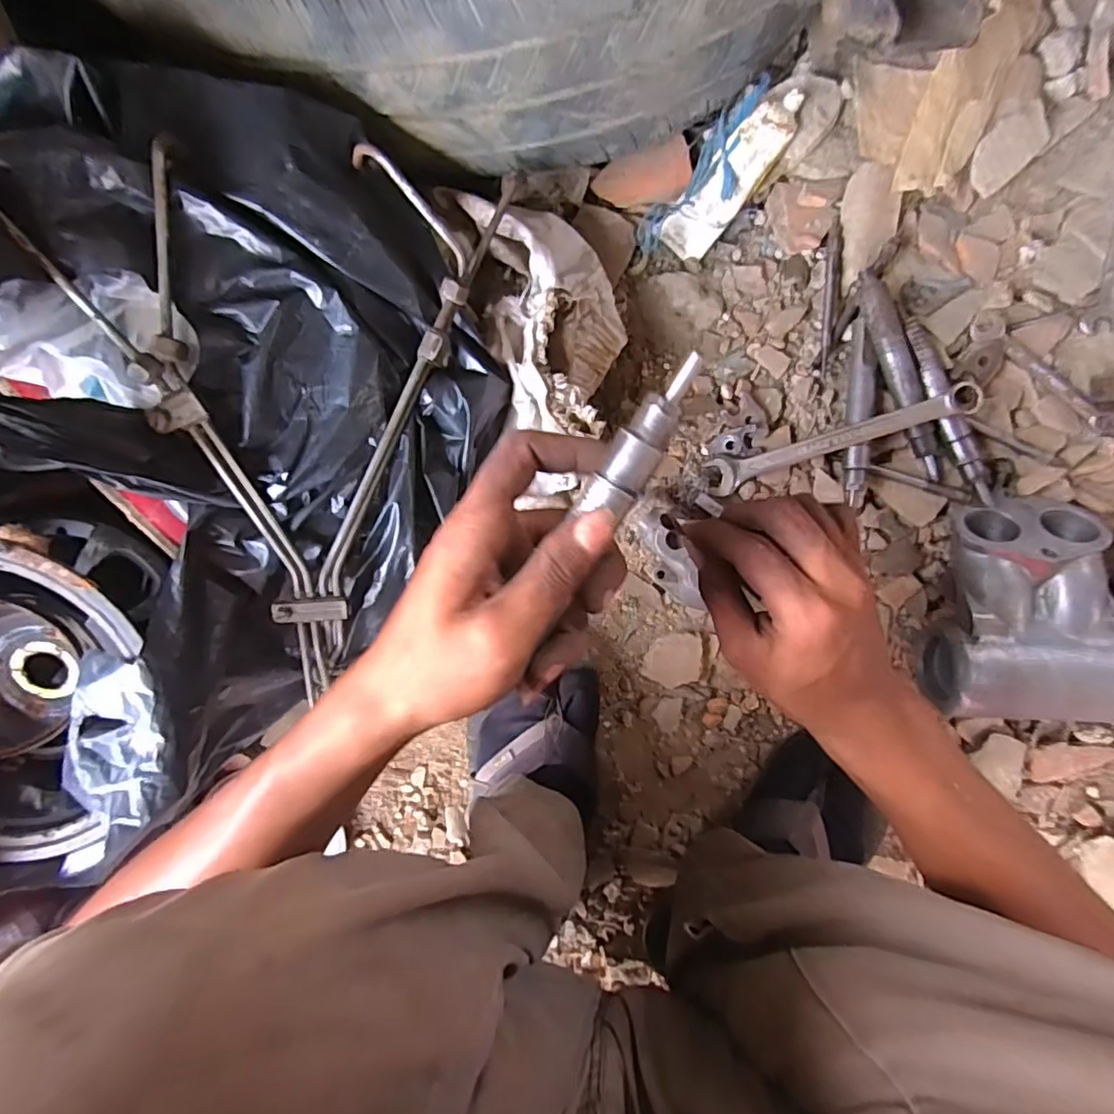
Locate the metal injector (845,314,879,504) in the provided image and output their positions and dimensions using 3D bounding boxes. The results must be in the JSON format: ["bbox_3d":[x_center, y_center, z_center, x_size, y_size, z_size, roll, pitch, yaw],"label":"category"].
[{"bbox_3d":[0.244,-0.117,0.473,0.018,0.024,0.145,3,96,6],"label":"metal injector"}]

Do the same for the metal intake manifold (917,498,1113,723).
[{"bbox_3d":[0.471,0.040,0.432,0.351,0.090,0.162,-1,96,6],"label":"metal intake manifold"}]

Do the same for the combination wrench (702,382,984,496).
[{"bbox_3d":[0.224,-0.092,0.467,0.203,0.010,0.030,-15,80,16],"label":"combination wrench"}]

